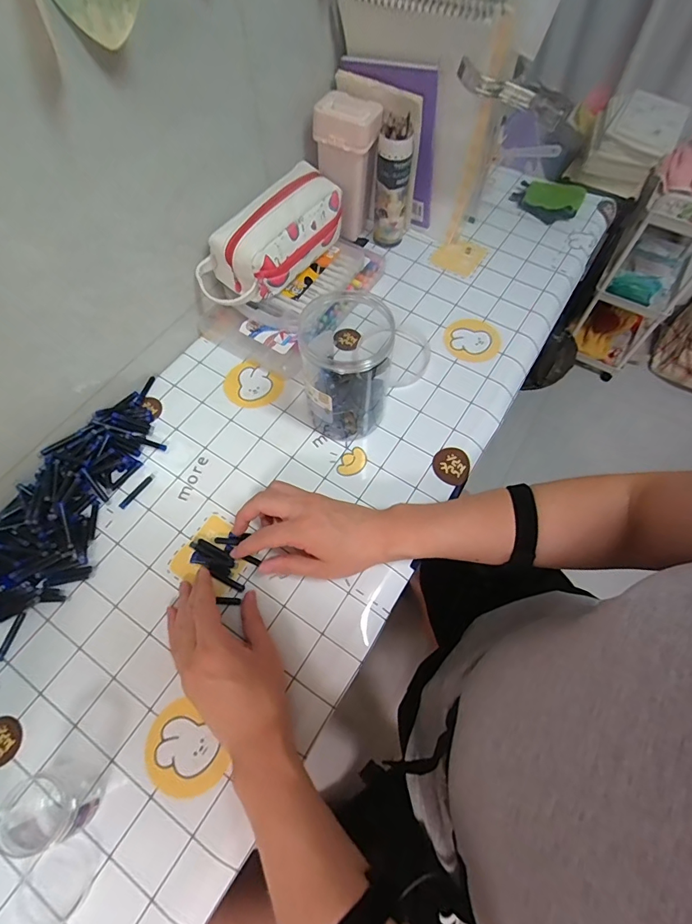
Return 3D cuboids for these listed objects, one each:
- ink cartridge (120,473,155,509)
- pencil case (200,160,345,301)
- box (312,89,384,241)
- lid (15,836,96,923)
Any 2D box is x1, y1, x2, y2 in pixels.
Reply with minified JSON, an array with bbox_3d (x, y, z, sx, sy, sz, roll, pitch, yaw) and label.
[{"bbox_3d":[-0.245,0.033,0.509,0.008,0.004,0.051,33,67,14],"label":"ink cartridge"},{"bbox_3d":[-0.098,-0.292,0.566,0.105,0.091,0.204,31,67,15],"label":"pencil case"},{"bbox_3d":[0.002,-0.427,0.645,0.086,0.170,0.072,11,64,6],"label":"box"},{"bbox_3d":[-0.234,0.340,0.352,0.050,0.006,0.058,25,66,12],"label":"lid"}]

